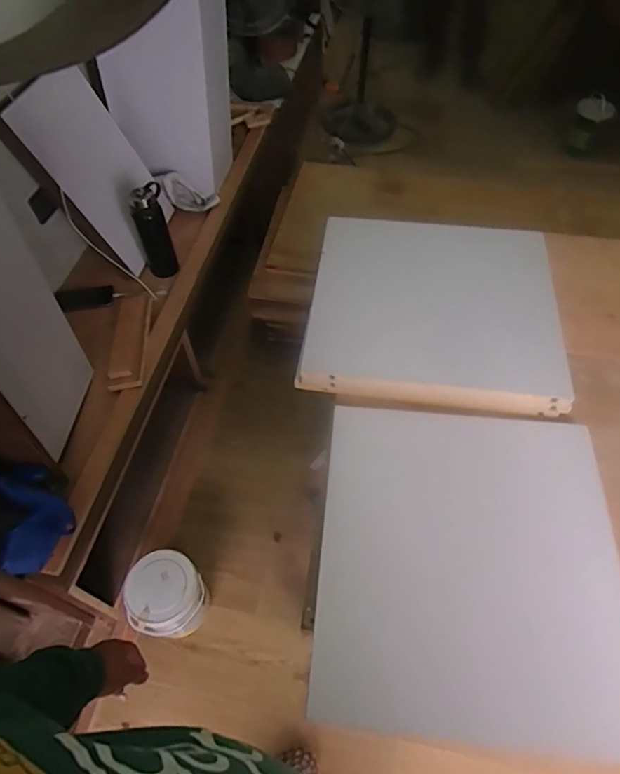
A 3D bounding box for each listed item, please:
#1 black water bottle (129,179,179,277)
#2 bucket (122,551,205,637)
[{"bbox_3d":[-0.470,-0.472,1.515,0.102,0.261,0.087,-21,57,-13],"label":"black water bottle"},{"bbox_3d":[-0.363,0.541,1.282,0.179,0.210,0.177,-1,55,1],"label":"bucket"}]

